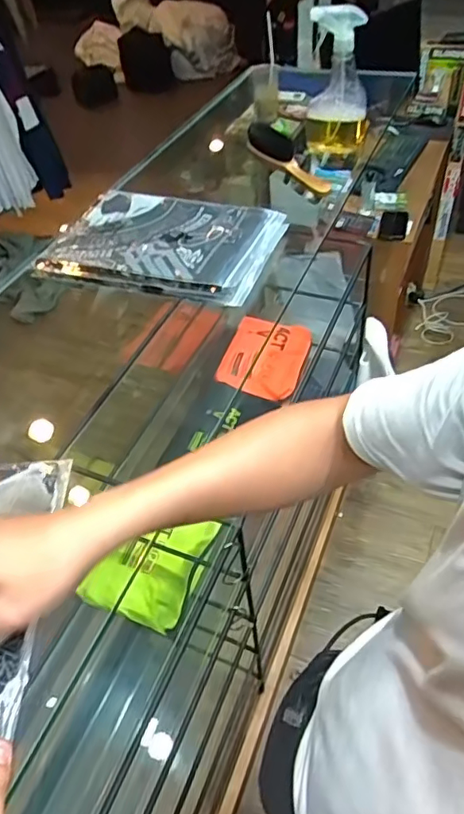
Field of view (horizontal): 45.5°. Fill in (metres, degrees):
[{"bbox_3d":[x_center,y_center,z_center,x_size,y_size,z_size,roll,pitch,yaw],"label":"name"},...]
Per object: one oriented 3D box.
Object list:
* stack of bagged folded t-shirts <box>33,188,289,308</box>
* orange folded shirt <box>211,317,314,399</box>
[{"bbox_3d":[-0.102,-0.238,0.790,0.318,0.026,0.215,12,49,17],"label":"stack of bagged folded t-shirts"},{"bbox_3d":[0.092,-0.137,1.500,0.206,0.074,0.306,22,50,3],"label":"orange folded shirt"}]

